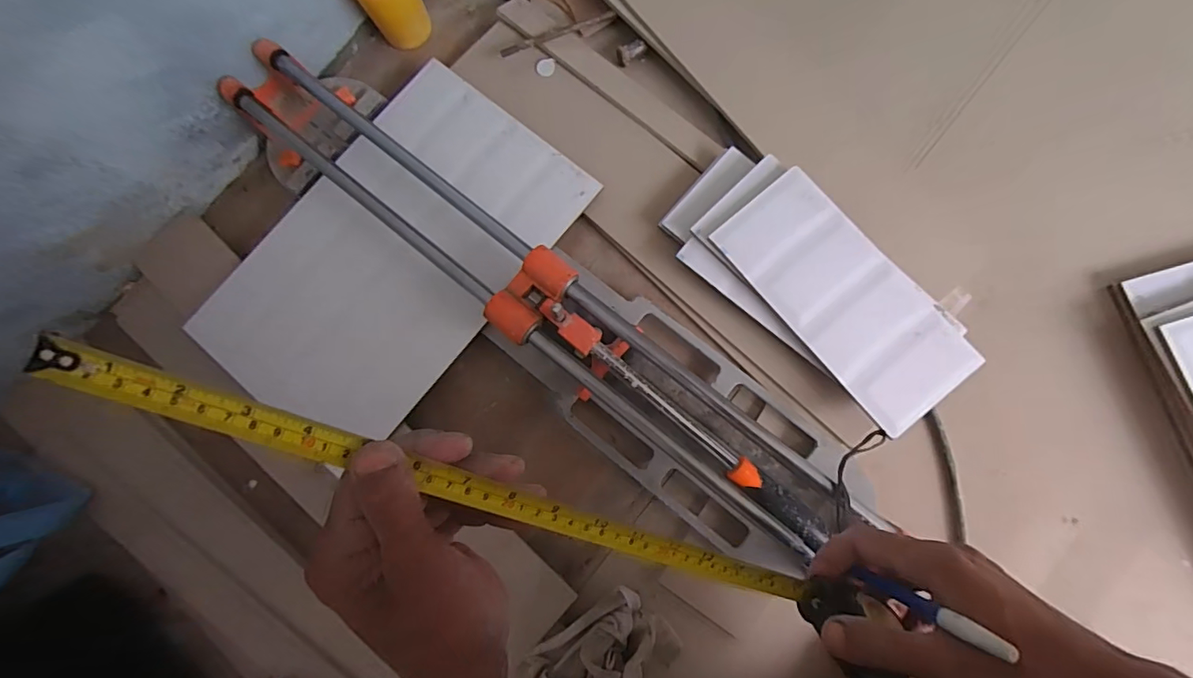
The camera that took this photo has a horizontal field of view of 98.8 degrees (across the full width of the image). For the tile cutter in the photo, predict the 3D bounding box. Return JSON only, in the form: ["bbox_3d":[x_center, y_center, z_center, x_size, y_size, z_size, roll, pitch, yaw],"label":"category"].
[{"bbox_3d":[-0.060,-0.045,0.508,0.767,0.092,0.157,38,86,9],"label":"tile cutter"}]

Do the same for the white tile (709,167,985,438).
[{"bbox_3d":[0.228,-0.039,0.476,0.110,0.008,0.243,-40,80,-2],"label":"white tile"}]

